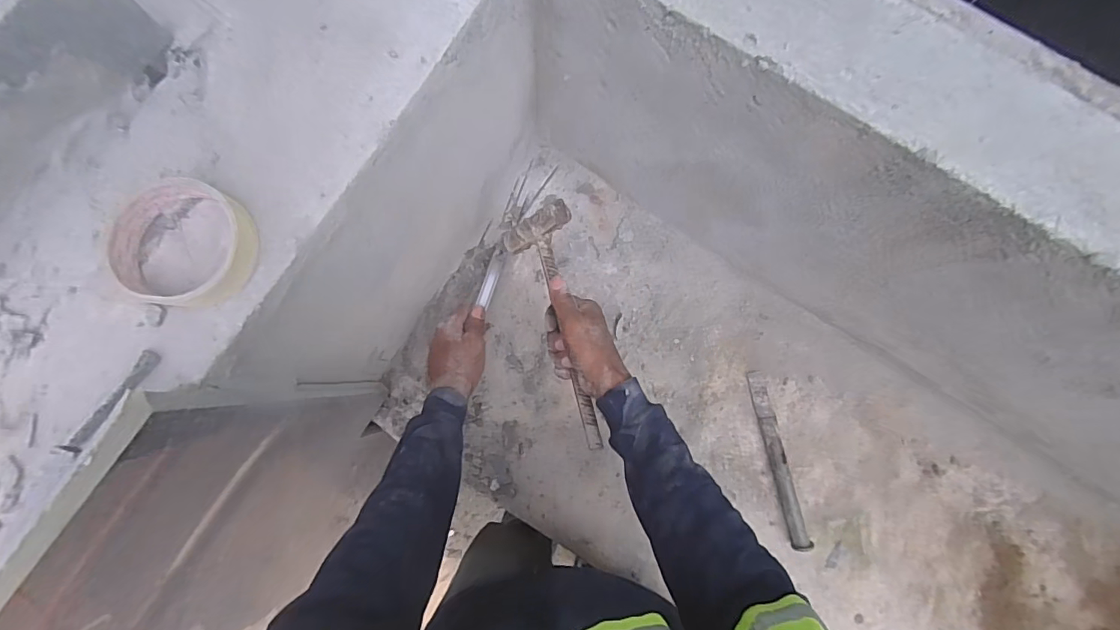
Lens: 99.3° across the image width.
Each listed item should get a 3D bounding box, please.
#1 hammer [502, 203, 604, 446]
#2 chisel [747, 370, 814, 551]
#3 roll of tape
[{"bbox_3d":[0.010,0.012,0.550,0.038,0.092,0.274,-11,83,-45],"label":"hammer"},{"bbox_3d":[0.302,0.198,0.659,0.025,0.022,0.238,-11,82,-2],"label":"chisel"},{"bbox_3d":[-0.247,-0.049,0.315,0.075,0.024,0.084,7,82,0],"label":"roll of tape"}]

